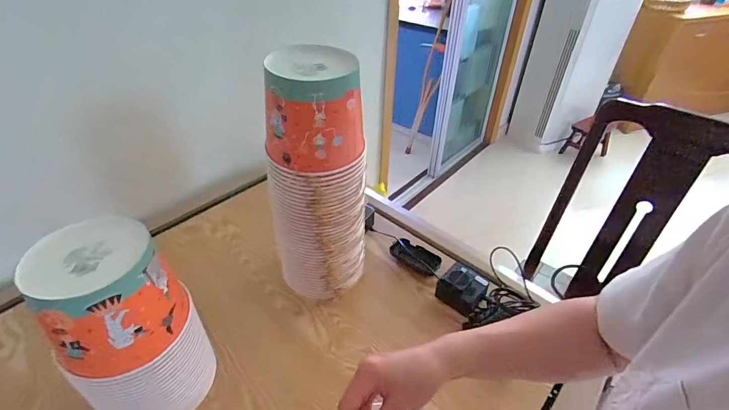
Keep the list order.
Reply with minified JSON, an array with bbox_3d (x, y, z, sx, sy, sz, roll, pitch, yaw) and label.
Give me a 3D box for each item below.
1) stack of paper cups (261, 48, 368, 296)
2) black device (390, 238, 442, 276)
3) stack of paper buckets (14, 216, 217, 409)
[{"bbox_3d":[-0.080,-0.030,0.622,0.146,0.389,0.126,-25,46,-29],"label":"stack of paper cups"},{"bbox_3d":[0.108,0.108,0.805,0.104,0.026,0.048,24,44,23],"label":"black device"},{"bbox_3d":[-0.306,0.167,0.504,0.147,0.277,0.139,-25,47,-30],"label":"stack of paper buckets"}]

